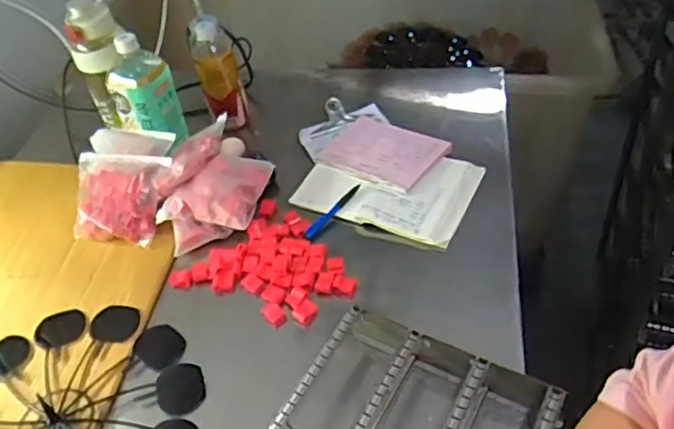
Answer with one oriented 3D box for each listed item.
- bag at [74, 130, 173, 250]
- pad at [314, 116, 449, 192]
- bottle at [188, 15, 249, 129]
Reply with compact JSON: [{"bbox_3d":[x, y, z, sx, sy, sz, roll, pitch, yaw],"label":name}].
[{"bbox_3d":[-0.321,-0.045,0.904,0.136,0.050,0.178,3,62,8],"label":"bag"},{"bbox_3d":[0.074,-0.101,0.957,0.177,0.014,0.128,23,51,28],"label":"pad"},{"bbox_3d":[-0.197,-0.239,1.018,0.075,0.179,0.057,-18,44,-10],"label":"bottle"}]

